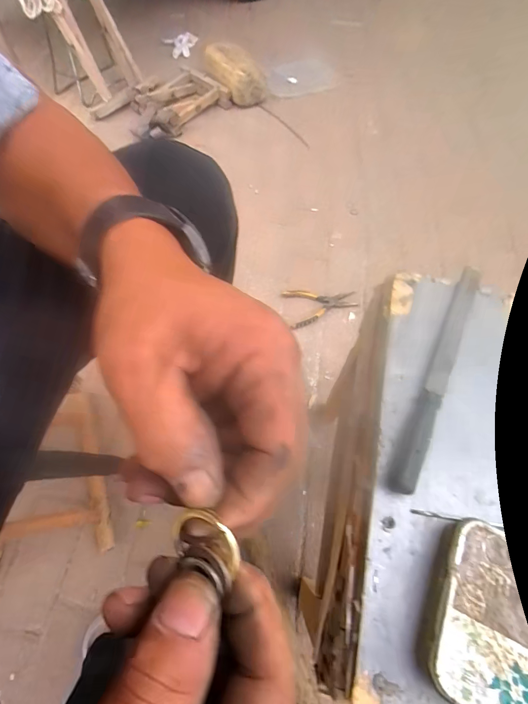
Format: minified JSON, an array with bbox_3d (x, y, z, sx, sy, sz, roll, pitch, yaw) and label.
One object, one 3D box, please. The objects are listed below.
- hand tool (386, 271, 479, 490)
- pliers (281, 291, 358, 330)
[{"bbox_3d":[0.149,0.007,0.287,0.018,0.019,0.230,26,66,14],"label":"hand tool"},{"bbox_3d":[0.141,-0.126,0.864,0.173,0.016,0.115,-13,63,-6],"label":"pliers"}]

